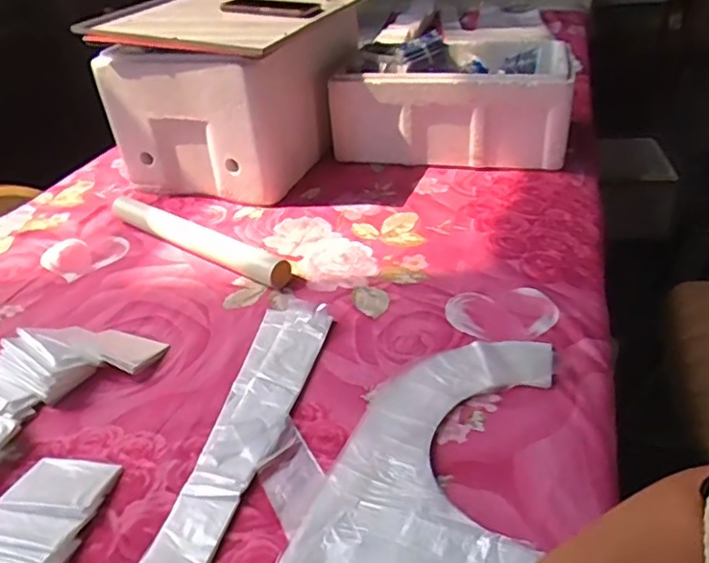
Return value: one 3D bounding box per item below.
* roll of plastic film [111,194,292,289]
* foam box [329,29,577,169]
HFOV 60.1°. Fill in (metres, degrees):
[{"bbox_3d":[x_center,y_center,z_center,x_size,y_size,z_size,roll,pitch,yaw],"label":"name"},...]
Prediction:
[{"bbox_3d":[-0.231,-0.064,0.884,0.351,0.042,0.040,22,43,32],"label":"roll of plastic film"},{"bbox_3d":[0.183,-0.330,1.147,0.400,0.182,0.246,5,36,12],"label":"foam box"}]

